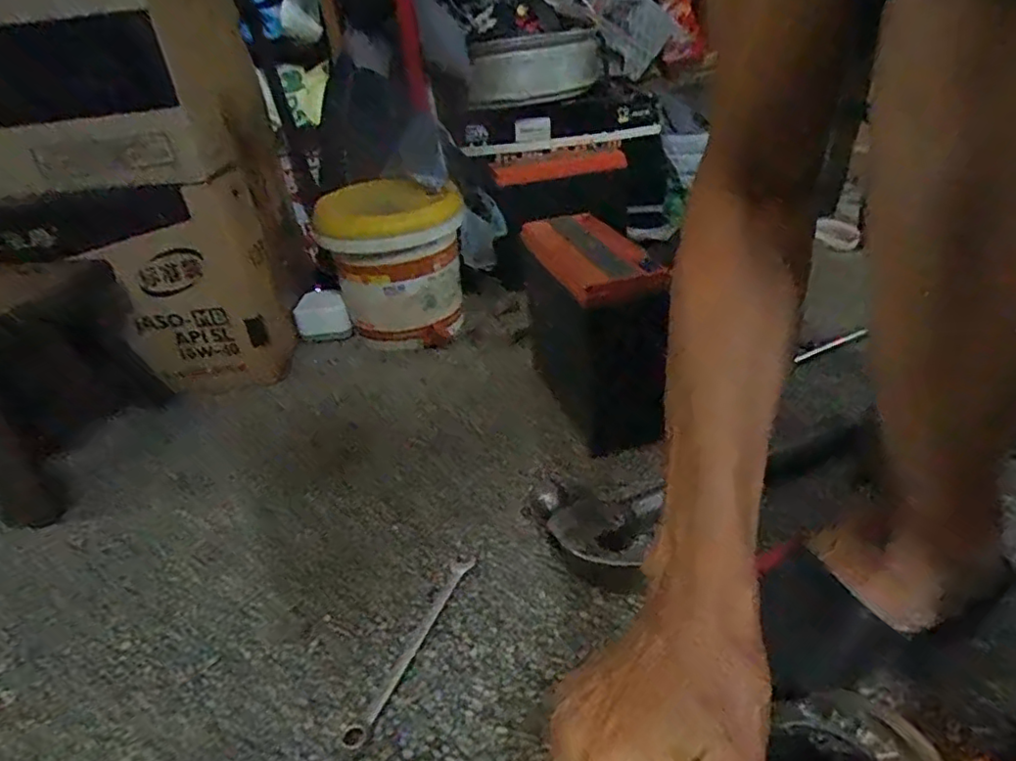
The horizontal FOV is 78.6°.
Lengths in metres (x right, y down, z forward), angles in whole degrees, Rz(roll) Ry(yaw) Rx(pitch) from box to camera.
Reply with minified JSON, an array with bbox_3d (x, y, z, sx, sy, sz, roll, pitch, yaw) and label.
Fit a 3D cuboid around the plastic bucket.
[{"bbox_3d":[-0.136,-0.159,0.798,0.165,0.168,0.178,-6,31,1],"label":"plastic bucket"}]

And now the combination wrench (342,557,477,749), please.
[{"bbox_3d":[-0.063,0.174,0.418,0.016,0.004,0.150,9,36,24],"label":"combination wrench"}]

